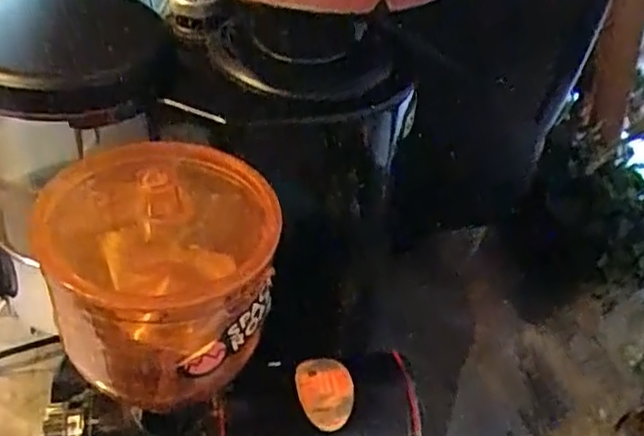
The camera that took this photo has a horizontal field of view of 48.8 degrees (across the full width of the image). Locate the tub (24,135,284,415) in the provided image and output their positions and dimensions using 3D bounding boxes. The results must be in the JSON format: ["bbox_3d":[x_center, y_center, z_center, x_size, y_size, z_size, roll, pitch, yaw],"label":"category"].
[{"bbox_3d":[-0.068,0.023,0.329,0.089,0.074,0.093,5,40,-4],"label":"tub"}]

